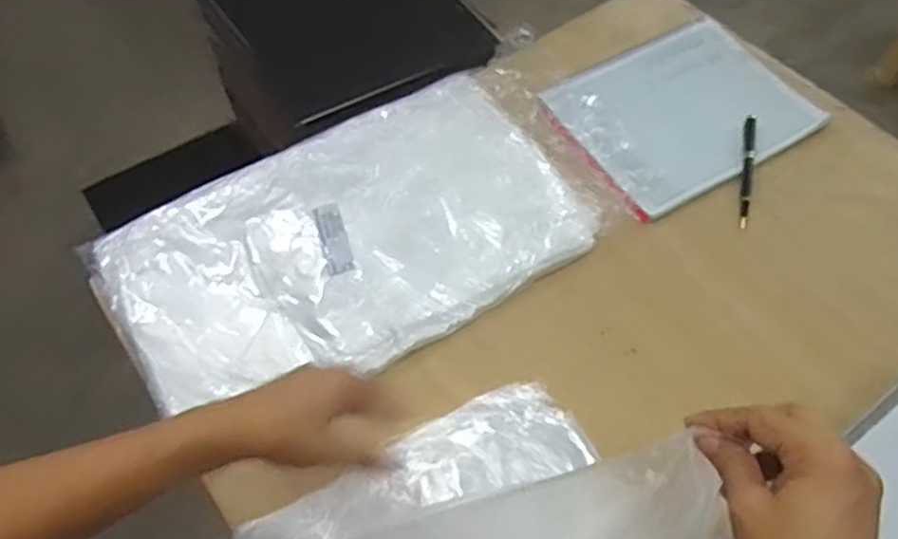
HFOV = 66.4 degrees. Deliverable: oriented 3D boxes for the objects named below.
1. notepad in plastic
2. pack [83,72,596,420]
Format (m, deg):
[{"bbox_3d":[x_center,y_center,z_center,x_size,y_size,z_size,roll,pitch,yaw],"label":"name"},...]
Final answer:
[{"bbox_3d":[0.274,-0.192,0.813,0.291,0.015,0.211,-28,61,-18],"label":"notepad in plastic"},{"bbox_3d":[-0.097,-0.036,0.702,0.457,0.025,0.283,-30,62,-19],"label":"pack"}]

